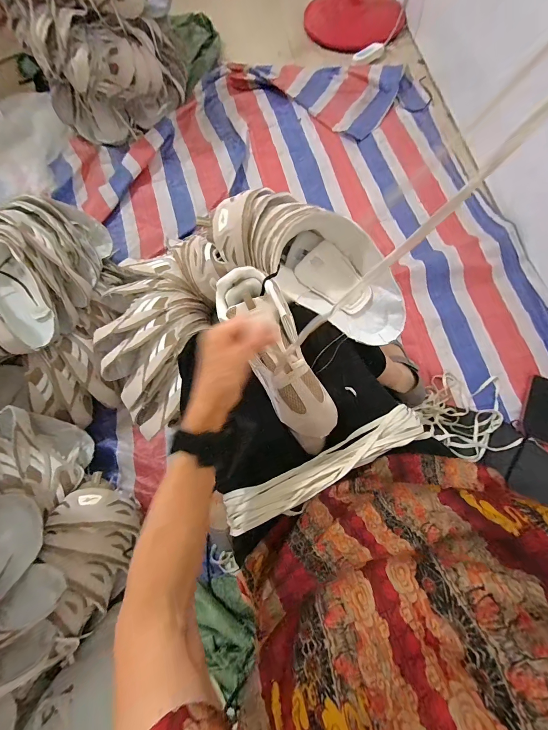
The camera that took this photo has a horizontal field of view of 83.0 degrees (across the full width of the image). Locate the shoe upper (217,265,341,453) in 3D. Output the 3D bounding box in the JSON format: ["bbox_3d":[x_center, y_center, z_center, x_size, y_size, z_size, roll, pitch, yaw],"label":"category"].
[{"bbox_3d":[0.001,-0.018,0.431,0.091,0.057,0.273,-25,78,-9],"label":"shoe upper"}]

